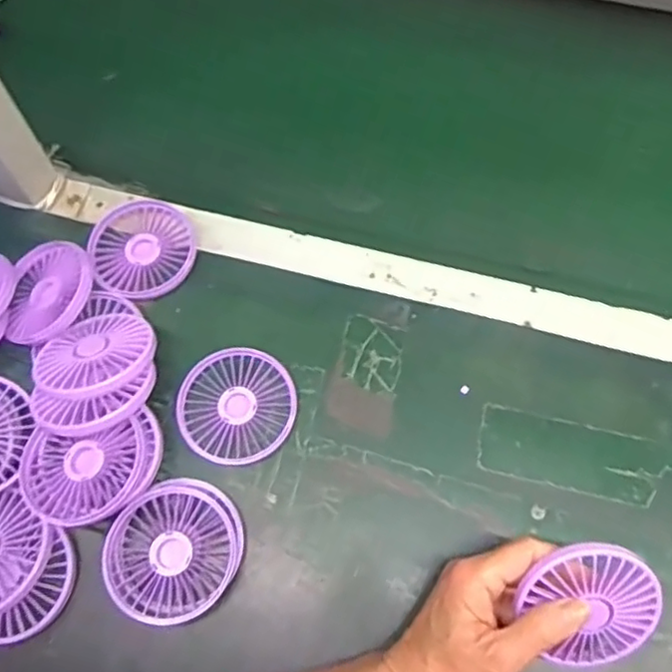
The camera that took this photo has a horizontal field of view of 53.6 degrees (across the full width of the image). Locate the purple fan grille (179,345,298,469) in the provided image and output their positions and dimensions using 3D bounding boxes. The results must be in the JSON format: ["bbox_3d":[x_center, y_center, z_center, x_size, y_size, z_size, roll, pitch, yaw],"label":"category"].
[{"bbox_3d":[-0.075,0.053,0.506,0.087,0.009,0.085,-1,67,1],"label":"purple fan grille"}]

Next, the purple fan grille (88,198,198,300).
[{"bbox_3d":[-0.161,-0.076,0.555,0.083,0.014,0.094,-18,68,-6],"label":"purple fan grille"}]

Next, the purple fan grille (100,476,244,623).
[{"bbox_3d":[-0.111,0.149,0.464,0.089,0.022,0.092,-1,67,1],"label":"purple fan grille"}]

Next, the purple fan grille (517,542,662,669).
[{"bbox_3d":[0.158,0.166,0.407,0.078,0.013,0.085,1,109,2],"label":"purple fan grille"}]

